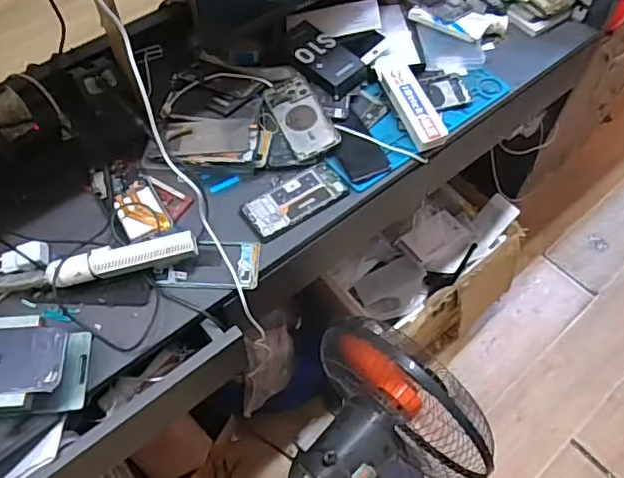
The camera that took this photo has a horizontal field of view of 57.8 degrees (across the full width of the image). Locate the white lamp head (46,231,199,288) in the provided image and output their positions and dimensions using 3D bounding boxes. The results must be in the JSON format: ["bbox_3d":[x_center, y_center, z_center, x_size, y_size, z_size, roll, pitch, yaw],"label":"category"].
[{"bbox_3d":[-0.247,0.027,0.743,0.188,0.025,0.037,-10,60,-7],"label":"white lamp head"}]

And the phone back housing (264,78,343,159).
[{"bbox_3d":[-0.018,-0.198,0.906,0.077,0.015,0.152,-22,62,-13],"label":"phone back housing"}]

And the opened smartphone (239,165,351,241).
[{"bbox_3d":[-0.025,-0.057,0.839,0.156,0.008,0.071,-31,64,-18],"label":"opened smartphone"}]

